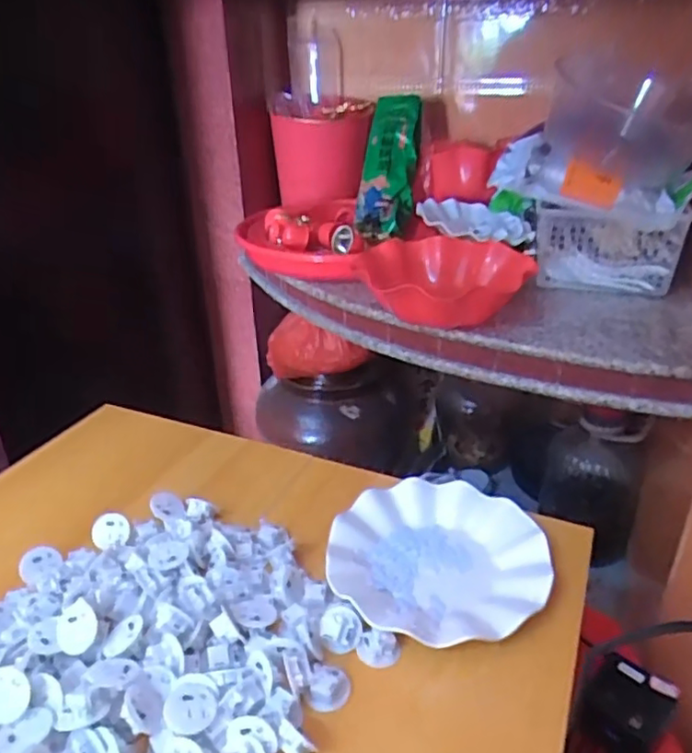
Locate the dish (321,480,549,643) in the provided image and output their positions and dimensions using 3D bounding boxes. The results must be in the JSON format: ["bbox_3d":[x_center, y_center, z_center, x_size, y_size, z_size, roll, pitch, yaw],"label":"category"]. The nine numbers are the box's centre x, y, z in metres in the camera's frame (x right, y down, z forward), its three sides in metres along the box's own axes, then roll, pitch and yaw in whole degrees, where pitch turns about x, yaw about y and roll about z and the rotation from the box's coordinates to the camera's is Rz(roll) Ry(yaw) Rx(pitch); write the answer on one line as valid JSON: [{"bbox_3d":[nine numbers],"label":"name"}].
[{"bbox_3d":[0.081,0.156,0.541,0.182,0.020,0.181,-1,29,0],"label":"dish"}]

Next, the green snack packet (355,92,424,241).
[{"bbox_3d":[0.075,-0.358,1.052,0.083,0.073,0.286,6,73,13],"label":"green snack packet"}]

